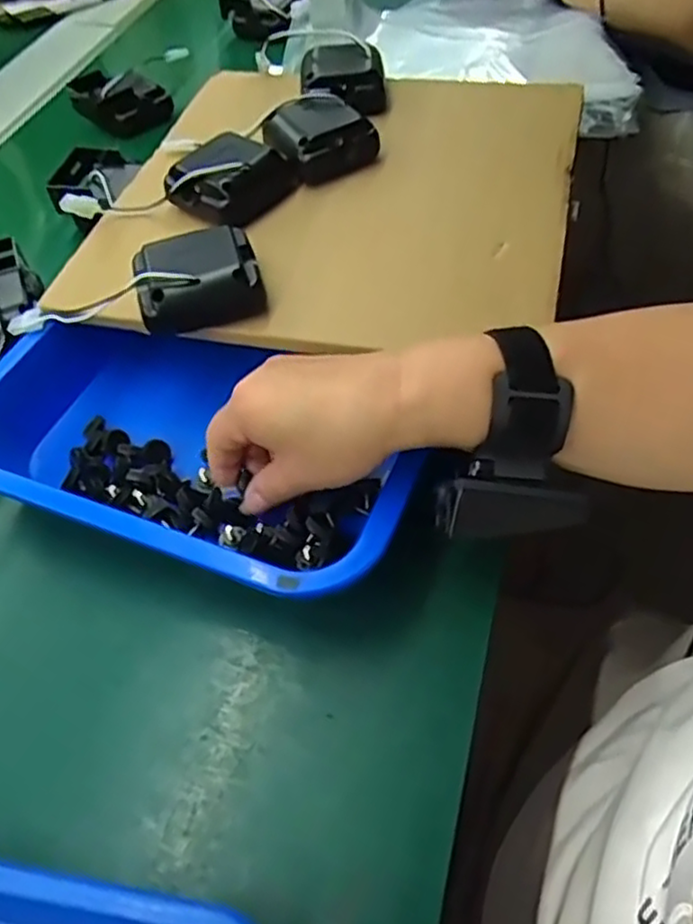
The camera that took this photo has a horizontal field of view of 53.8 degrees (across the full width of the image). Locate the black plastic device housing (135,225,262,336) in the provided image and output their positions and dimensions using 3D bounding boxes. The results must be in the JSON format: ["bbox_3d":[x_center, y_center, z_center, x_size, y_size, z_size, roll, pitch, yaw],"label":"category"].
[{"bbox_3d":[-0.087,-0.106,0.398,0.068,0.031,0.058,-15,53,-8],"label":"black plastic device housing"}]

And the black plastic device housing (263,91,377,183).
[{"bbox_3d":[-0.019,-0.230,0.481,0.056,0.030,0.070,-32,57,-19],"label":"black plastic device housing"}]

